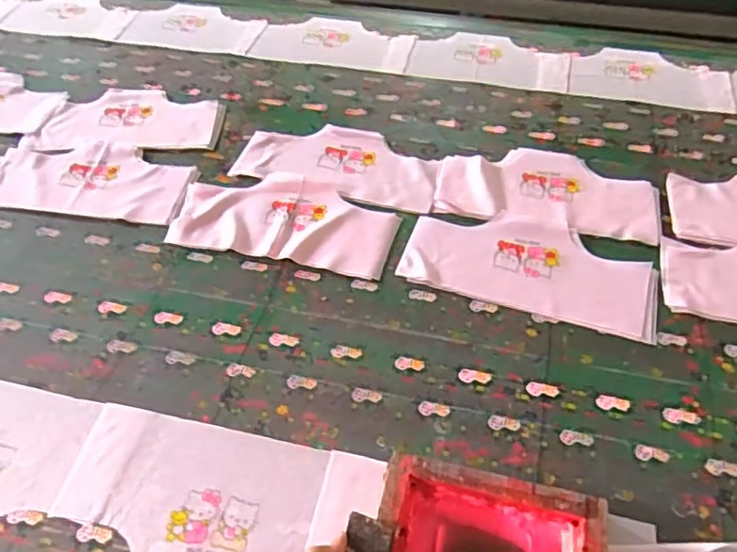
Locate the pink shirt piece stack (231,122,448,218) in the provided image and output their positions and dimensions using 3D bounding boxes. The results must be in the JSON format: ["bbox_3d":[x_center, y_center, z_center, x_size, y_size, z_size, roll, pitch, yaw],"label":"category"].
[{"bbox_3d":[-0.043,-0.180,0.920,0.314,0.010,0.154,16,54,14],"label":"pink shirt piece stack"}]

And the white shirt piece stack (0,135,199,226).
[{"bbox_3d":[-0.425,-0.148,0.902,0.320,0.009,0.152,9,54,14],"label":"white shirt piece stack"}]

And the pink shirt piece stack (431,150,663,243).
[{"bbox_3d":[0.260,-0.130,0.870,0.307,0.012,0.160,9,53,8],"label":"pink shirt piece stack"}]

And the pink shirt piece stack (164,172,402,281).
[{"bbox_3d":[-0.115,-0.082,0.838,0.304,0.016,0.154,12,53,10],"label":"pink shirt piece stack"}]

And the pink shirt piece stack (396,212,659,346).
[{"bbox_3d":[0.212,-0.017,0.784,0.317,0.017,0.154,13,50,13],"label":"pink shirt piece stack"}]

